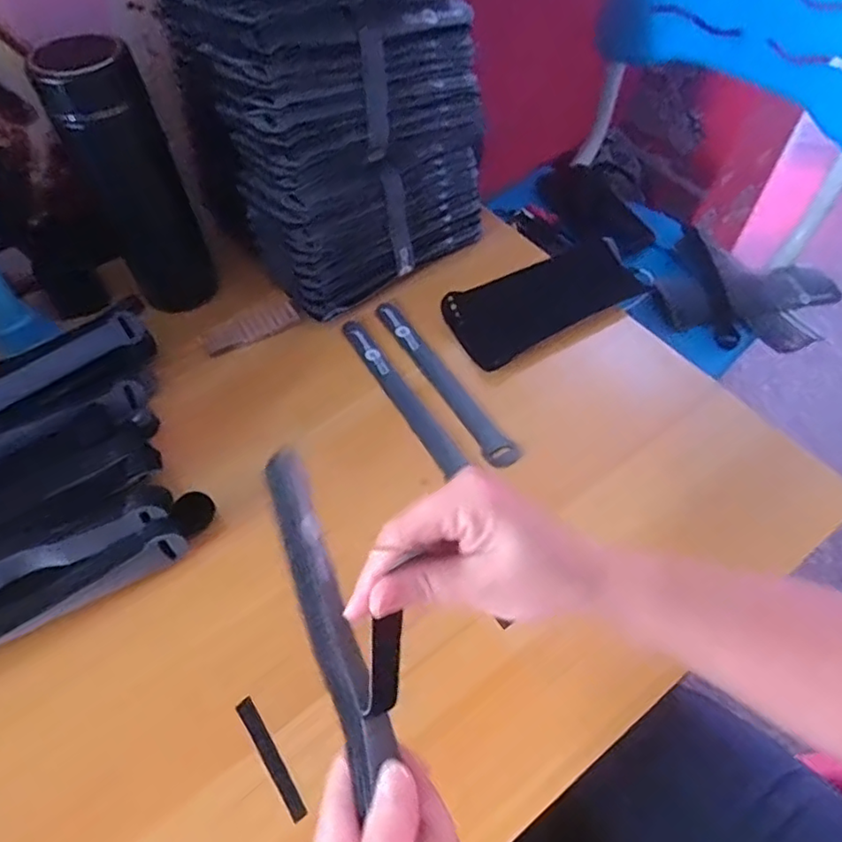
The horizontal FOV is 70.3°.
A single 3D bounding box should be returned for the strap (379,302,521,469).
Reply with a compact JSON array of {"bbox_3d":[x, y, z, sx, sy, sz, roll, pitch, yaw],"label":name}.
[{"bbox_3d":[0.015,-0.039,0.504,0.026,0.007,0.198,-27,60,-17],"label":"strap"}]

